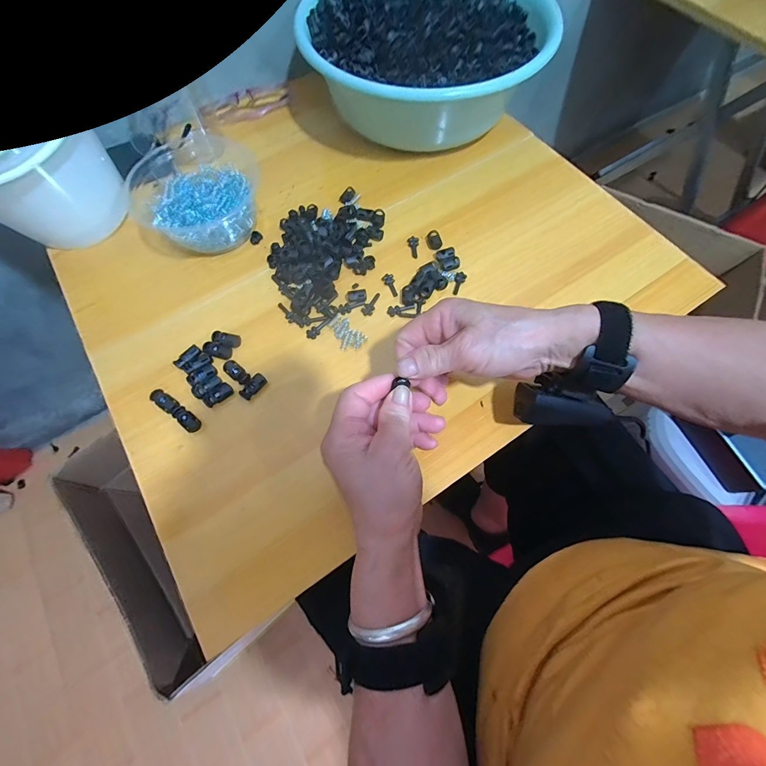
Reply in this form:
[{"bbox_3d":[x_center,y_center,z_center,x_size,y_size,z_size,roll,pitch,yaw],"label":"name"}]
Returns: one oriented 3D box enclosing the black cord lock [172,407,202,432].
[{"bbox_3d":[-0.182,0.033,0.325,0.028,0.007,0.013,41,74,15],"label":"black cord lock"}]

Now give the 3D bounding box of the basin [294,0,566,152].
[{"bbox_3d":[0.046,-0.409,0.446,0.280,0.096,0.281,0,68,0],"label":"basin"}]

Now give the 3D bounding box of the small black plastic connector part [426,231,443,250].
[{"bbox_3d":[0.058,-0.162,0.395,0.015,0.007,0.022,-22,70,-8],"label":"small black plastic connector part"}]

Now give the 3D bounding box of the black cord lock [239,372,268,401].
[{"bbox_3d":[-0.124,0.004,0.335,0.013,0.008,0.027,34,72,12],"label":"black cord lock"}]

